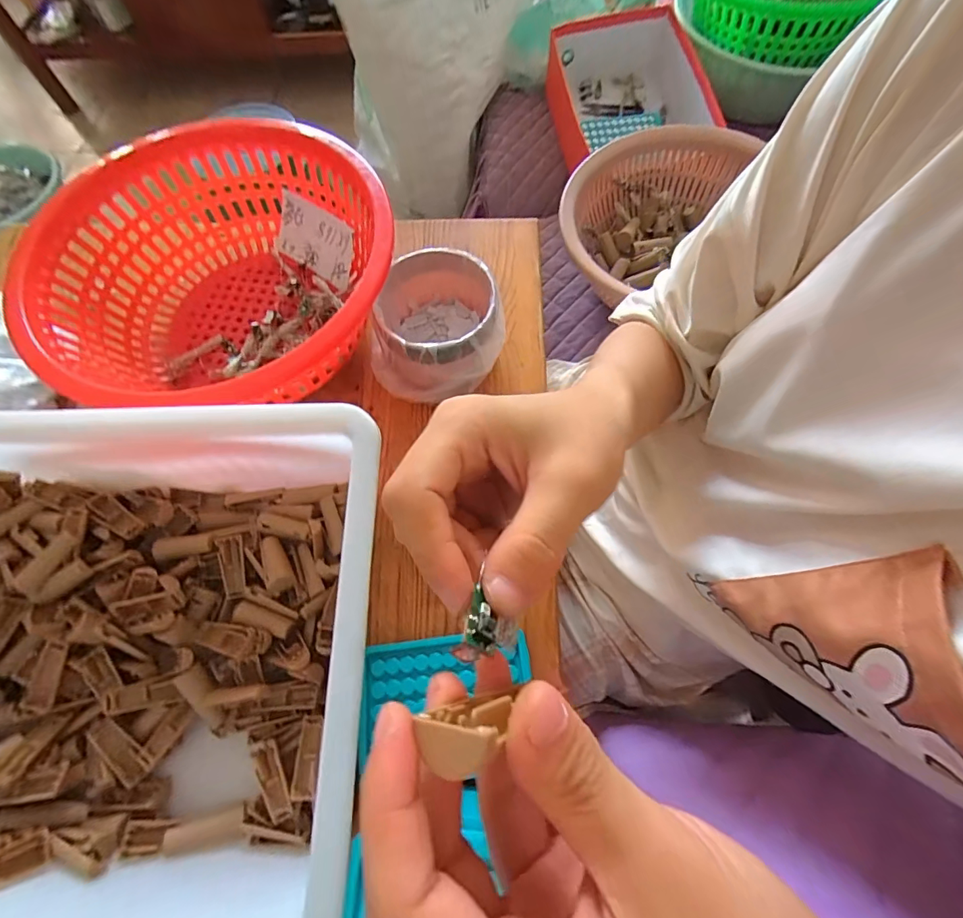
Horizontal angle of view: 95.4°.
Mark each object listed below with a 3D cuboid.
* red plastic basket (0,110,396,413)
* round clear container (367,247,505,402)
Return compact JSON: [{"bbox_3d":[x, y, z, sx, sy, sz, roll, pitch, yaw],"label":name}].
[{"bbox_3d":[-0.243,-0.169,0.436,0.304,0.122,0.310,-12,67,-4],"label":"red plastic basket"},{"bbox_3d":[-0.049,-0.129,0.434,0.126,0.080,0.121,0,66,1],"label":"round clear container"}]

